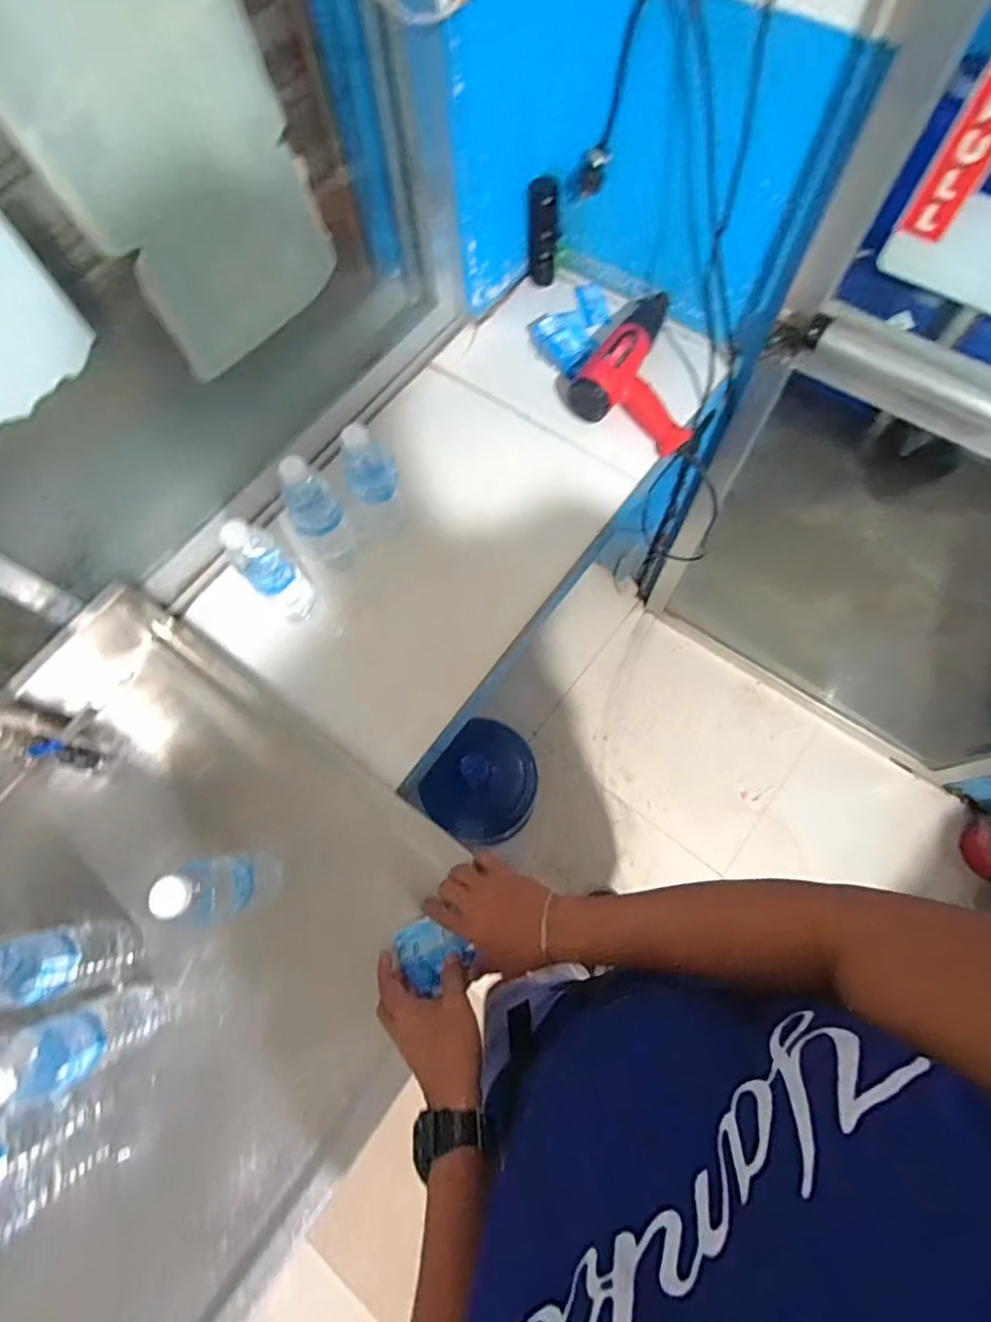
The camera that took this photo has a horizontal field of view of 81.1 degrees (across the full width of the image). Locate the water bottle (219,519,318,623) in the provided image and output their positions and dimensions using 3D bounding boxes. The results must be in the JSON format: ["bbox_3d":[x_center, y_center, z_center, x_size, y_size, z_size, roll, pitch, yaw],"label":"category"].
[{"bbox_3d":[-0.284,-0.109,0.737,0.059,0.192,0.061,-1,70,2],"label":"water bottle"}]

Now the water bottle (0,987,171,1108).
[{"bbox_3d":[-0.391,0.357,0.544,0.059,0.206,0.067,-14,70,-3],"label":"water bottle"}]

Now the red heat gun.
[{"bbox_3d":[0.254,-0.455,0.895,0.196,0.071,0.258,35,75,13],"label":"red heat gun"}]

